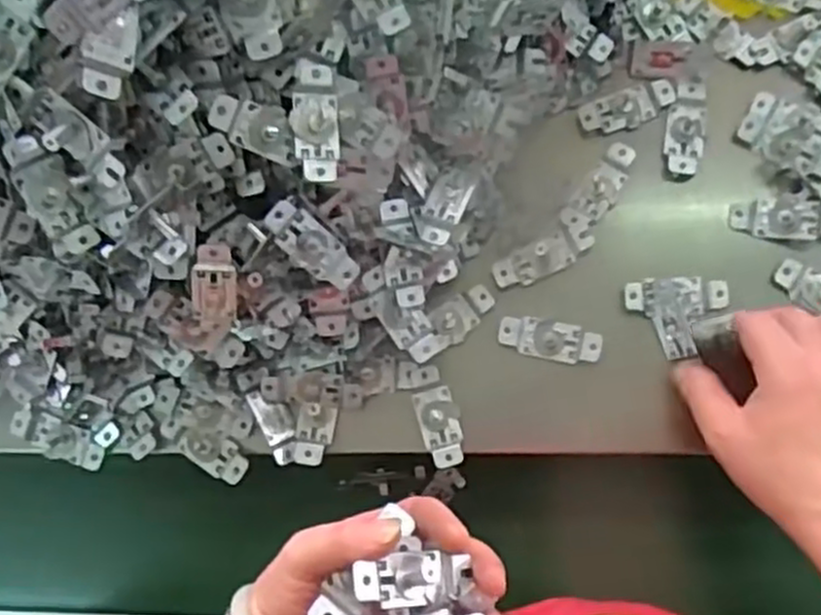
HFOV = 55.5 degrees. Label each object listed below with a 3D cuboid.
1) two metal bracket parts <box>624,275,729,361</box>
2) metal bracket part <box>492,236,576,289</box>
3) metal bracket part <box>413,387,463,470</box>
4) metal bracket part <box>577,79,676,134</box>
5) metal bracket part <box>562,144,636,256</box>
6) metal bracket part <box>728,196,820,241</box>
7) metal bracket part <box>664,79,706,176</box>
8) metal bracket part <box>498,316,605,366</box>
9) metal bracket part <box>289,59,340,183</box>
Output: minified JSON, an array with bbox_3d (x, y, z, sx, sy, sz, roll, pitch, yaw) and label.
[{"bbox_3d":[0.170,0.006,0.491,0.064,0.016,0.051,-6,83,4],"label":"two metal bracket parts"},{"bbox_3d":[0.079,-0.028,0.504,0.050,0.010,0.023,-26,82,2],"label":"metal bracket part"},{"bbox_3d":[0.019,0.076,0.496,0.026,0.011,0.049,-14,82,3],"label":"metal bracket part"},{"bbox_3d":[0.142,-0.131,0.509,0.064,0.010,0.026,-22,82,2],"label":"metal bracket part"},{"bbox_3d":[0.120,-0.073,0.502,0.025,0.010,0.075,29,87,8],"label":"metal bracket part"},{"bbox_3d":[0.234,-0.056,0.485,0.065,0.008,0.026,7,83,31],"label":"metal bracket part"},{"bbox_3d":[0.179,-0.117,0.507,0.023,0.004,0.065,7,84,6],"label":"metal bracket part"},{"bbox_3d":[0.088,0.021,0.496,0.063,0.014,0.026,10,84,6],"label":"metal bracket part"},{"bbox_3d":[-0.052,-0.101,0.428,0.024,0.013,0.068,-2,83,5],"label":"metal bracket part"}]

